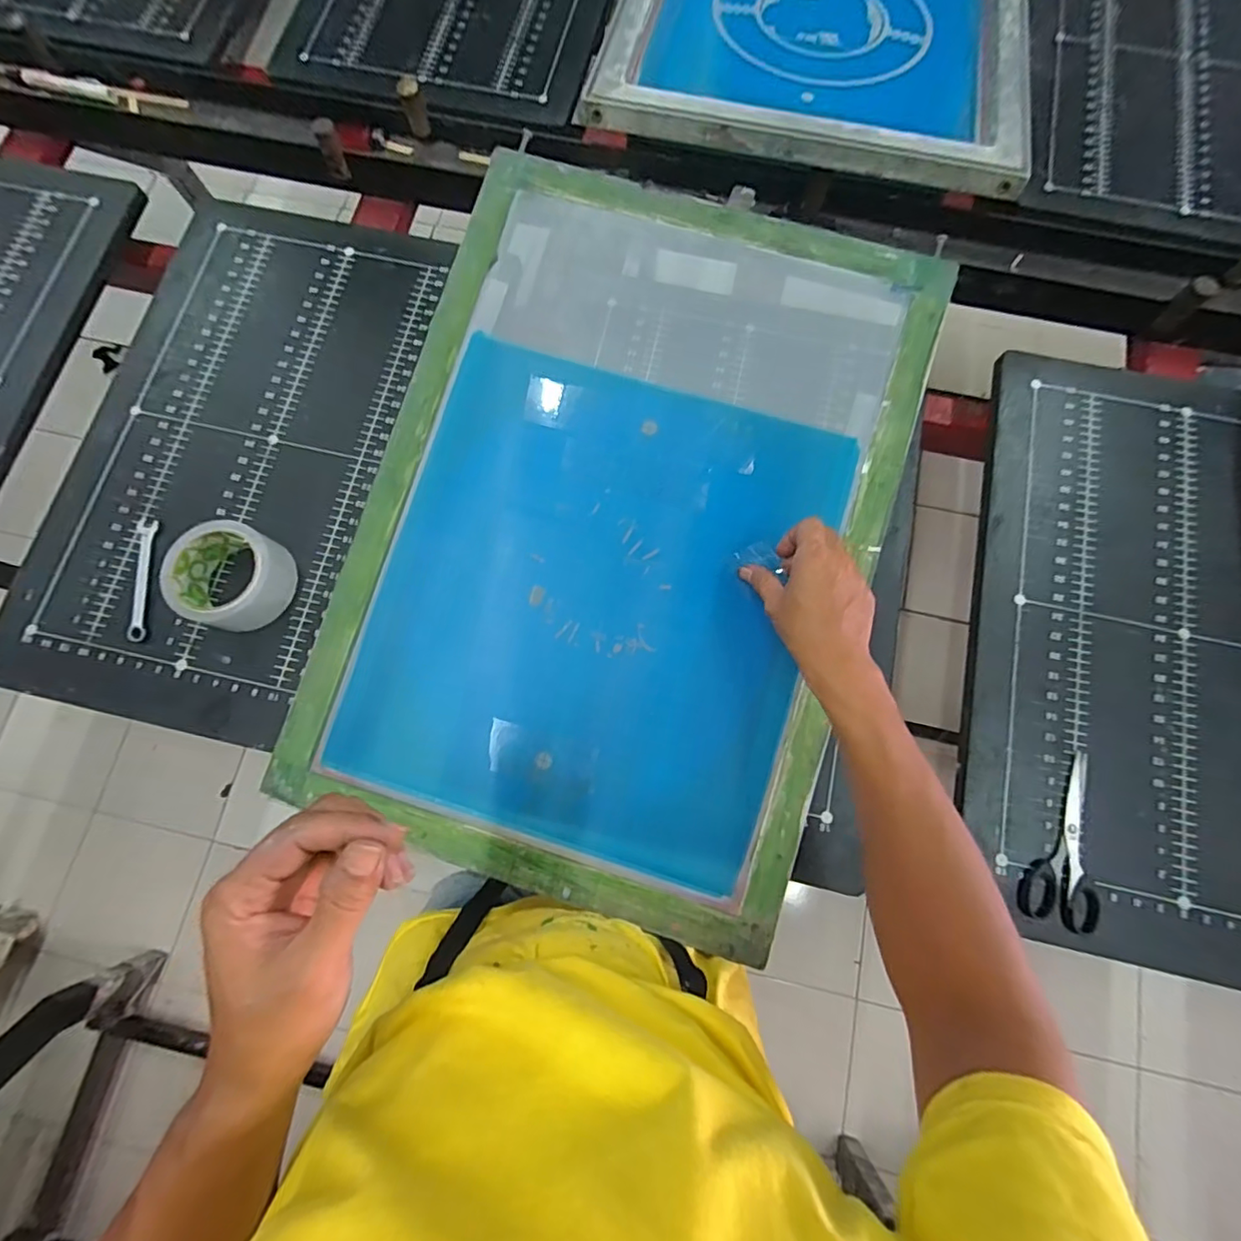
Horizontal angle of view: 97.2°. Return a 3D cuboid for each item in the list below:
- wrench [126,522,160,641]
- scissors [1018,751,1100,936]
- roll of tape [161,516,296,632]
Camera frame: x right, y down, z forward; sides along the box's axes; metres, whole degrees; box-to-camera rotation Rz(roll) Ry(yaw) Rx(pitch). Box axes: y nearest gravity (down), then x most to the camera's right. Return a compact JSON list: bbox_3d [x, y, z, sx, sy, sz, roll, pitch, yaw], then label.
[{"bbox_3d":[-0.477,-0.042,0.546,0.018,0.009,0.128,-9,77,-2],"label":"wrench"},{"bbox_3d":[0.411,0.198,0.496,0.066,0.009,0.152,20,78,4],"label":"scissors"},{"bbox_3d":[-0.375,-0.041,0.525,0.090,0.051,0.095,0,77,0],"label":"roll of tape"}]

